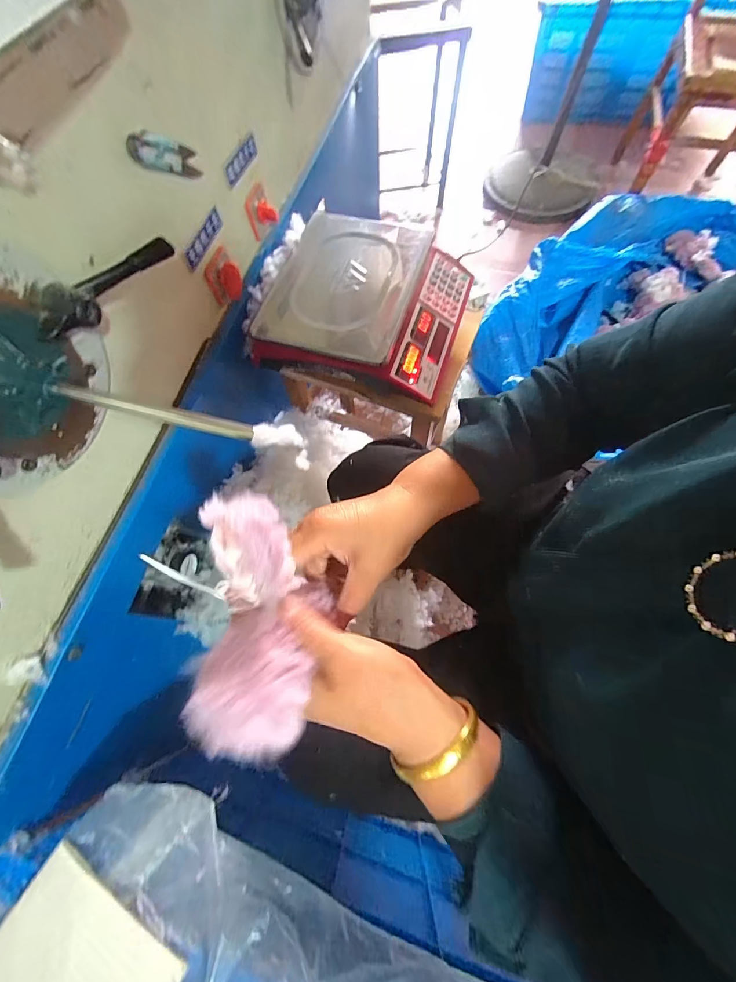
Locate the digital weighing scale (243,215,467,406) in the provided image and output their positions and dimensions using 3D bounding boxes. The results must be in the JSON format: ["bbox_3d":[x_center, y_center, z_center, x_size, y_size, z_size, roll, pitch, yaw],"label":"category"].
[{"bbox_3d":[-0.002,-0.317,0.644,0.313,0.084,0.316,16,70,9],"label":"digital weighing scale"}]

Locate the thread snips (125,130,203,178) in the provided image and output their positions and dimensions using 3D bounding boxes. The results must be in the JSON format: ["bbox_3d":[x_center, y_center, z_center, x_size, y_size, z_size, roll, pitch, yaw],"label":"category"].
[{"bbox_3d":[-0.224,-0.374,0.419,0.007,0.031,0.115,14,35,7],"label":"thread snips"}]

